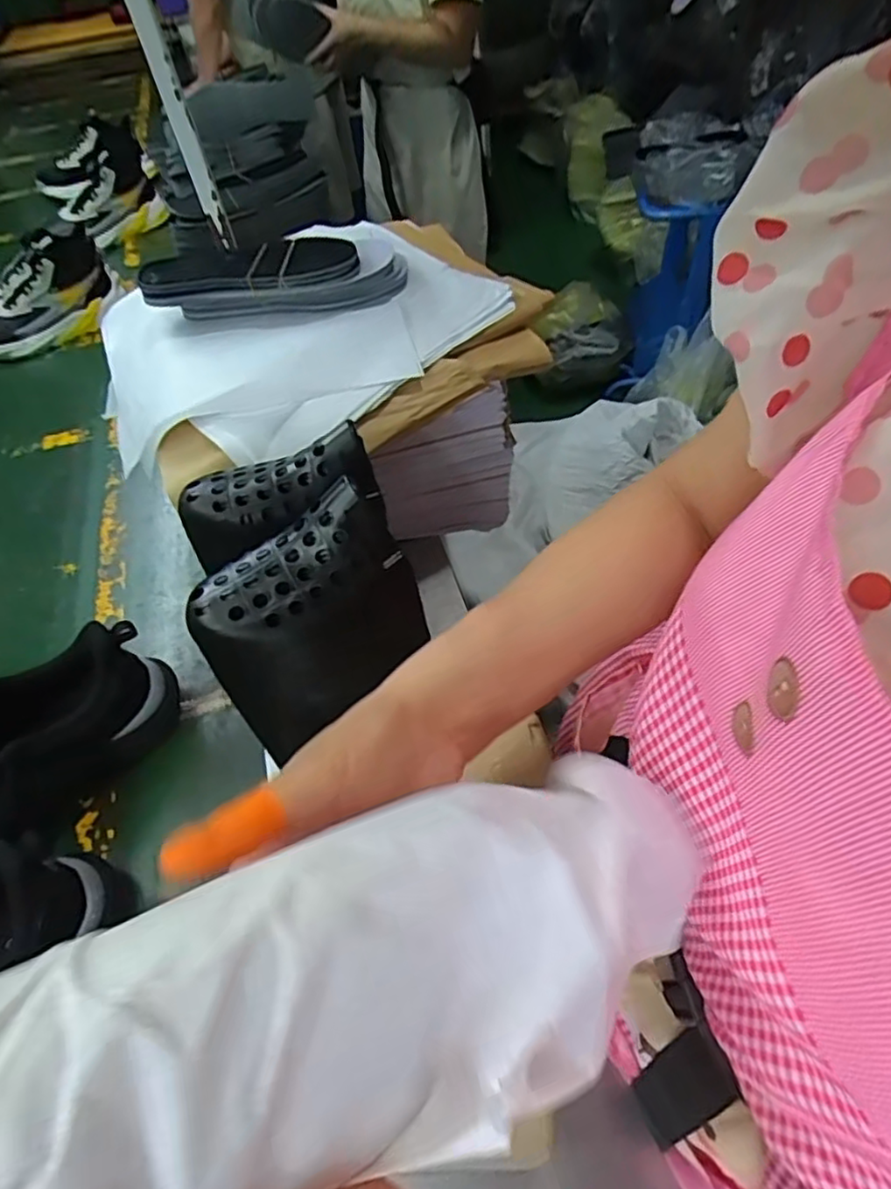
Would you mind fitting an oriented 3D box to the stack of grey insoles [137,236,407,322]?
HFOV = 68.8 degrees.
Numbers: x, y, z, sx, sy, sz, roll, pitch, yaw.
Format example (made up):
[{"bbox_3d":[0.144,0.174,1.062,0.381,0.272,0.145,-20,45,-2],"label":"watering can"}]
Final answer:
[{"bbox_3d":[-0.176,-0.331,0.685,0.258,0.058,0.080,-6,51,1],"label":"stack of grey insoles"}]

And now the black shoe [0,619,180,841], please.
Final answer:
[{"bbox_3d":[-0.402,0.156,0.597,0.311,0.142,0.117,-39,58,-23],"label":"black shoe"}]

